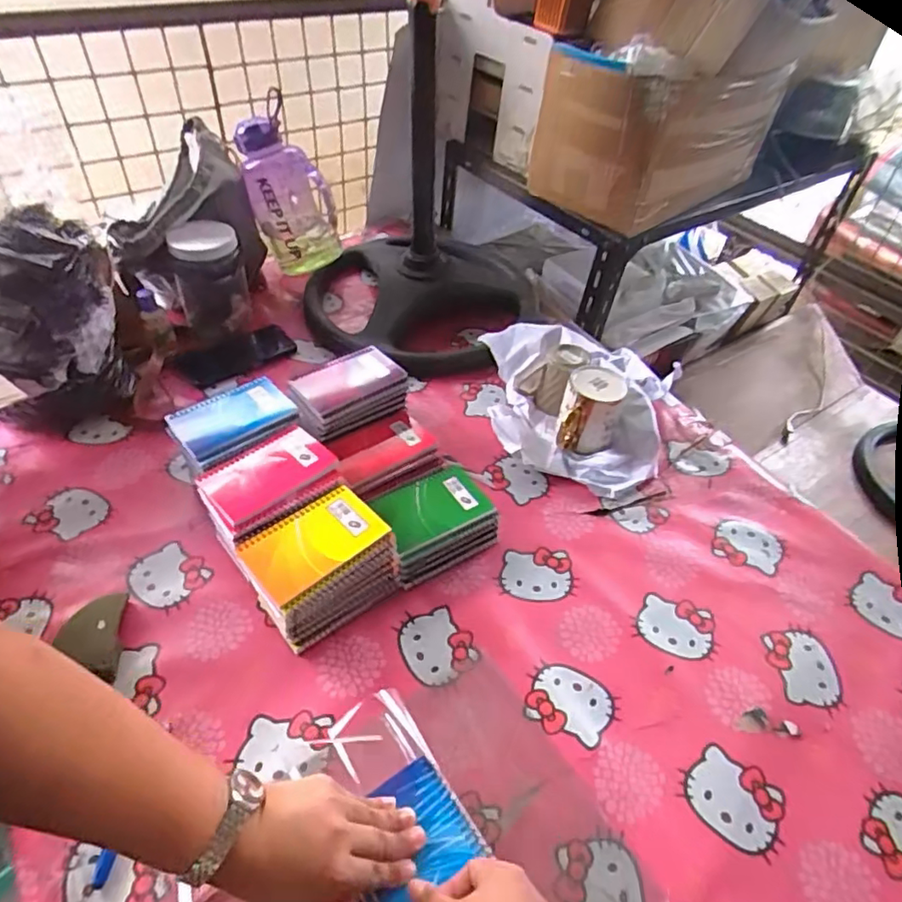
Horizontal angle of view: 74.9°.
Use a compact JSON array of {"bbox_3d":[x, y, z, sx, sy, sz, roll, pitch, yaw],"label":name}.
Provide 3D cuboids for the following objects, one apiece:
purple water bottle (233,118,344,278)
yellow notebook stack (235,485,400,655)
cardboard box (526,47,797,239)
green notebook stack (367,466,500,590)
[{"bbox_3d":[-0.290,-0.447,1.042,0.125,0.256,0.109,4,41,31],"label":"purple water bottle"},{"bbox_3d":[-0.137,0.121,0.619,0.133,0.095,0.099,-28,54,-28],"label":"yellow notebook stack"},{"bbox_3d":[0.337,-0.545,0.999,0.385,0.209,0.261,-29,55,-29],"label":"cardboard box"},{"bbox_3d":[-0.020,0.083,0.695,0.136,0.053,0.106,-22,52,-24],"label":"green notebook stack"}]

